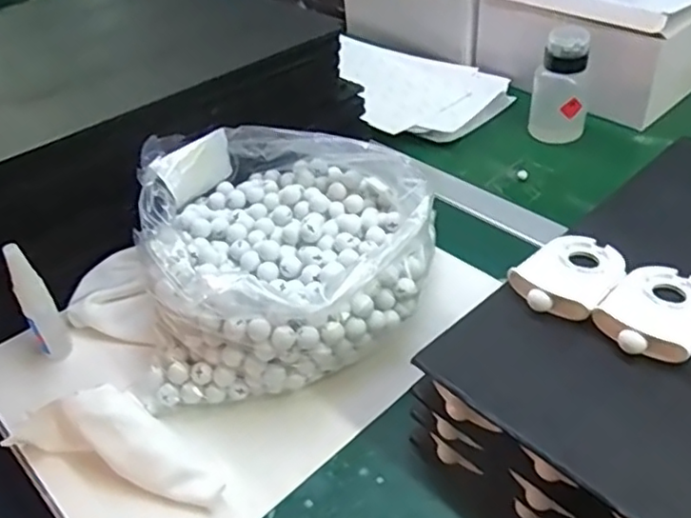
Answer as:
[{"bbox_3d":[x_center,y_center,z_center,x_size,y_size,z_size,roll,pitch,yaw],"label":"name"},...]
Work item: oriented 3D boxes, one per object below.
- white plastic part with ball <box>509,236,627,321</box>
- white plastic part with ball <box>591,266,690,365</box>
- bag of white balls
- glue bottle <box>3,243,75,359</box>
[{"bbox_3d":[0.156,0.011,0.444,0.084,0.017,0.056,-34,48,-31],"label":"white plastic part with ball"},{"bbox_3d":[0.202,0.033,0.415,0.087,0.016,0.057,-34,48,-30],"label":"white plastic part with ball"},{"bbox_3d":[-0.049,-0.013,0.527,0.222,0.119,0.212,-9,40,-5],"label":"bag of white balls"},{"bbox_3d":[-0.243,0.033,0.508,0.024,0.108,0.025,-25,44,-22],"label":"glue bottle"}]

